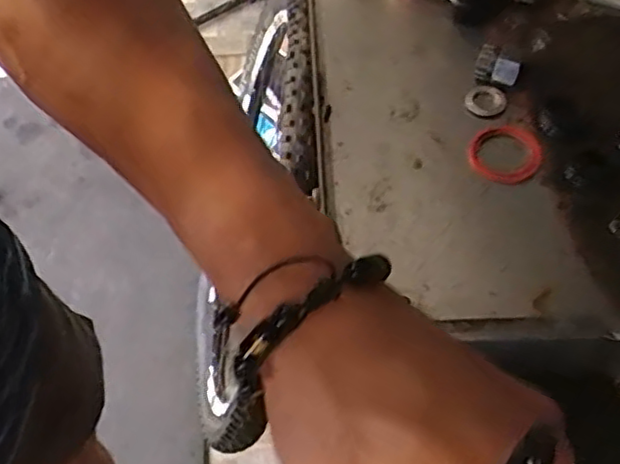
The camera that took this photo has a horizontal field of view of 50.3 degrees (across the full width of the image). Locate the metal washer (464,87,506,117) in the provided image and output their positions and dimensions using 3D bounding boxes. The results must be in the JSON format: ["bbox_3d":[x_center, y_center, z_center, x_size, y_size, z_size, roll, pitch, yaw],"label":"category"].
[{"bbox_3d":[0.120,-0.089,0.454,0.027,0.007,0.021,15,62,11],"label":"metal washer"}]

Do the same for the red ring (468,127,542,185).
[{"bbox_3d":[0.126,-0.051,0.427,0.046,0.008,0.043,-1,60,2],"label":"red ring"}]

